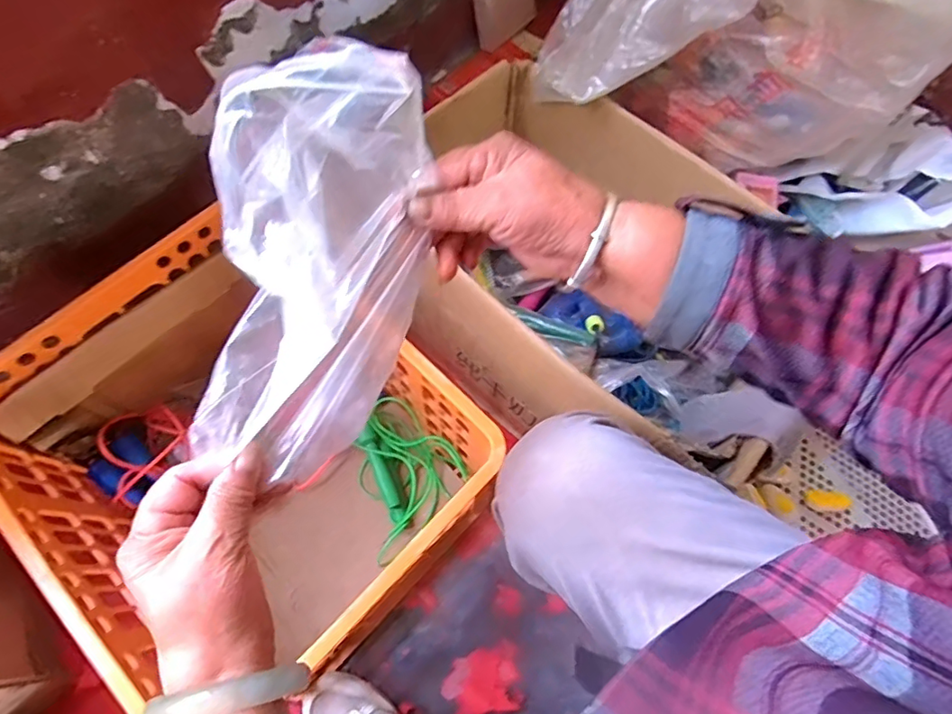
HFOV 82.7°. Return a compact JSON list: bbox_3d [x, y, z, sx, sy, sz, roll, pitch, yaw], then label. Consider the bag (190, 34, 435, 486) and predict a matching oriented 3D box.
[{"bbox_3d":[-0.087,-0.046,0.298,0.097,0.081,0.213,13,105,4],"label":"bag"}]

